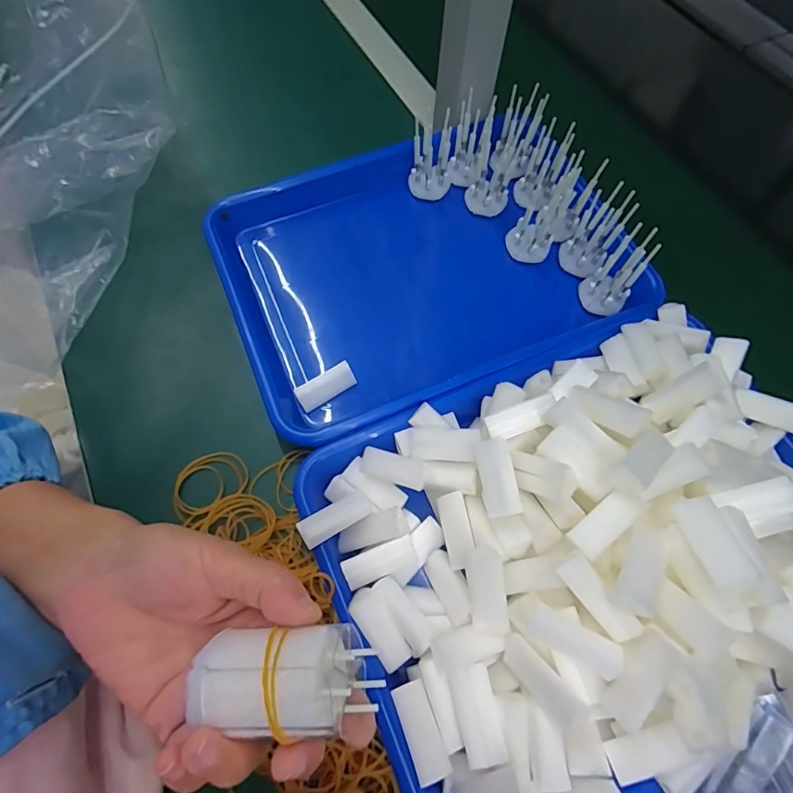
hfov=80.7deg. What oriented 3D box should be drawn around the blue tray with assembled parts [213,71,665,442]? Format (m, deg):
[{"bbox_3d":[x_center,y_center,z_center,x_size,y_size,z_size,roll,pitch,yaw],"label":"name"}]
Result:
[{"bbox_3d":[0.035,-0.121,0.391,0.344,0.064,0.245,-21,67,-12],"label":"blue tray with assembled parts"}]

